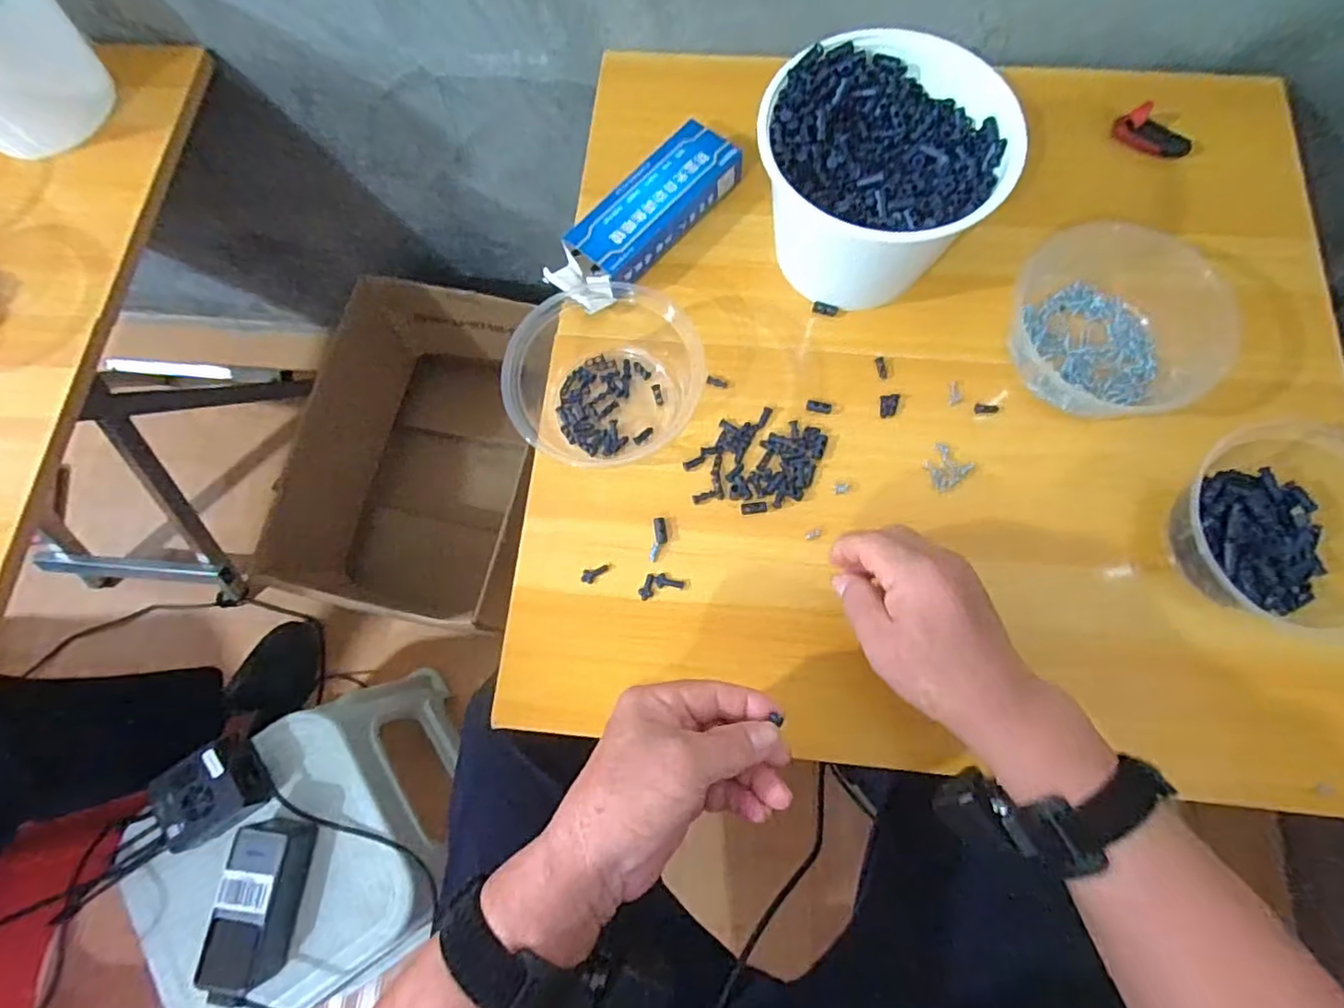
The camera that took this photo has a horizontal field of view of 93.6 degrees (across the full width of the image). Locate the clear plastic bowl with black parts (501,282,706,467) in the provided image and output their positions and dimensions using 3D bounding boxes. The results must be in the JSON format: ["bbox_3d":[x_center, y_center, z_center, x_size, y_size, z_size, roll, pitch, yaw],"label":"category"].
[{"bbox_3d":[-0.044,-0.107,0.457,0.131,0.053,0.144,0,74,1],"label":"clear plastic bowl with black parts"}]

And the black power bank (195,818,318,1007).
[{"bbox_3d":[-0.394,0.385,0.600,0.062,0.051,0.145,6,74,3],"label":"black power bank"}]

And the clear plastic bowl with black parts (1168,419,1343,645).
[{"bbox_3d":[0.386,0.013,0.405,0.153,0.077,0.133,5,74,2],"label":"clear plastic bowl with black parts"}]

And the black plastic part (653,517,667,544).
[{"bbox_3d":[-0.008,0.019,0.449,0.008,0.005,0.019,-5,74,0],"label":"black plastic part"}]

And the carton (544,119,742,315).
[{"bbox_3d":[-0.023,-0.225,0.505,0.058,0.040,0.175,41,79,11],"label":"carton"}]

